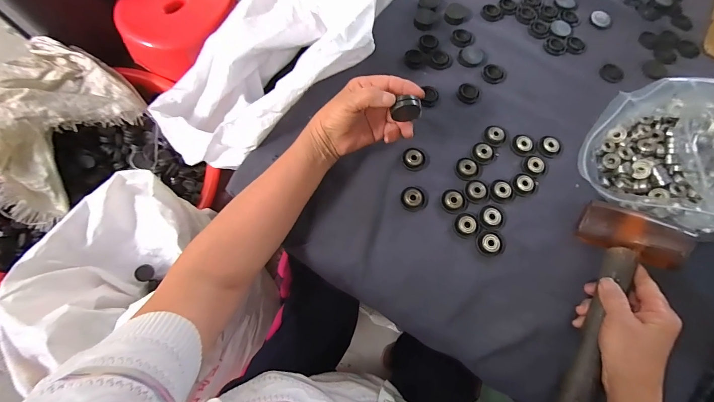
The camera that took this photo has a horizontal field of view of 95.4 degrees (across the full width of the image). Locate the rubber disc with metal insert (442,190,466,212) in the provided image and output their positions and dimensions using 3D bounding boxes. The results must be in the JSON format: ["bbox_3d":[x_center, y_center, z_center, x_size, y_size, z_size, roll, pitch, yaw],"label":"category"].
[{"bbox_3d":[0.125,0.000,0.420,0.030,0.007,0.026,30,72,7],"label":"rubber disc with metal insert"}]

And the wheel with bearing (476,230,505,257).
[{"bbox_3d":[0.168,0.052,0.405,0.035,0.006,0.032,1,71,-3],"label":"wheel with bearing"}]

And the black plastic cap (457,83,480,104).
[{"bbox_3d":[0.166,-0.161,0.480,0.032,0.006,0.036,20,71,4],"label":"black plastic cap"}]

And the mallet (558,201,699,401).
[{"bbox_3d":[0.274,0.143,0.353,0.095,0.050,0.286,22,77,5],"label":"mallet"}]

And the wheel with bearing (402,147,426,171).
[{"bbox_3d":[0.077,-0.057,0.436,0.031,0.010,0.028,12,70,1],"label":"wheel with bearing"}]

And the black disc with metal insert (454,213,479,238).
[{"bbox_3d":[0.139,0.030,0.410,0.030,0.006,0.031,1,71,-3],"label":"black disc with metal insert"}]

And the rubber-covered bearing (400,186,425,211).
[{"bbox_3d":[0.072,-0.004,0.417,0.030,0.009,0.031,1,71,-3],"label":"rubber-covered bearing"}]

